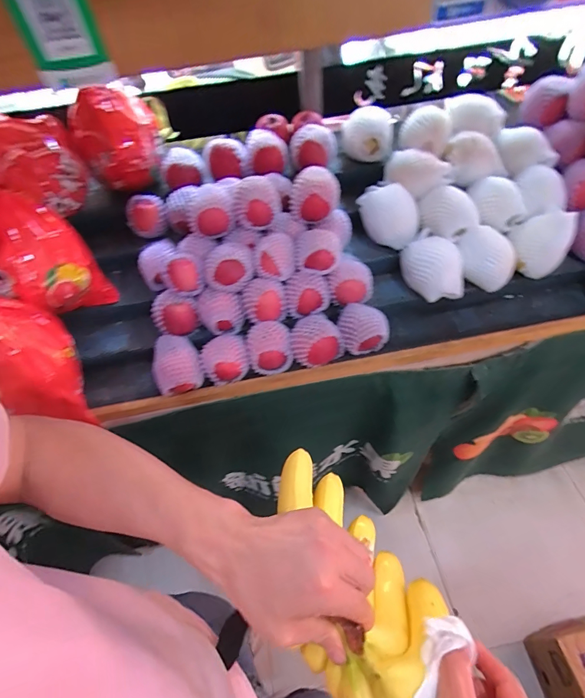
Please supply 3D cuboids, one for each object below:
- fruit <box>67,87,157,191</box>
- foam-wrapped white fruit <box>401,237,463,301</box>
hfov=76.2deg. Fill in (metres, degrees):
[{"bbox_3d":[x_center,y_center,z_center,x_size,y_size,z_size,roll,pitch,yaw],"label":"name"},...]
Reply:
[{"bbox_3d":[-0.312,-0.372,0.659,0.139,0.141,0.145,-22,54,-12],"label":"fruit"},{"bbox_3d":[0.239,-0.141,0.637,0.078,0.079,0.097,-17,53,-8],"label":"foam-wrapped white fruit"}]

